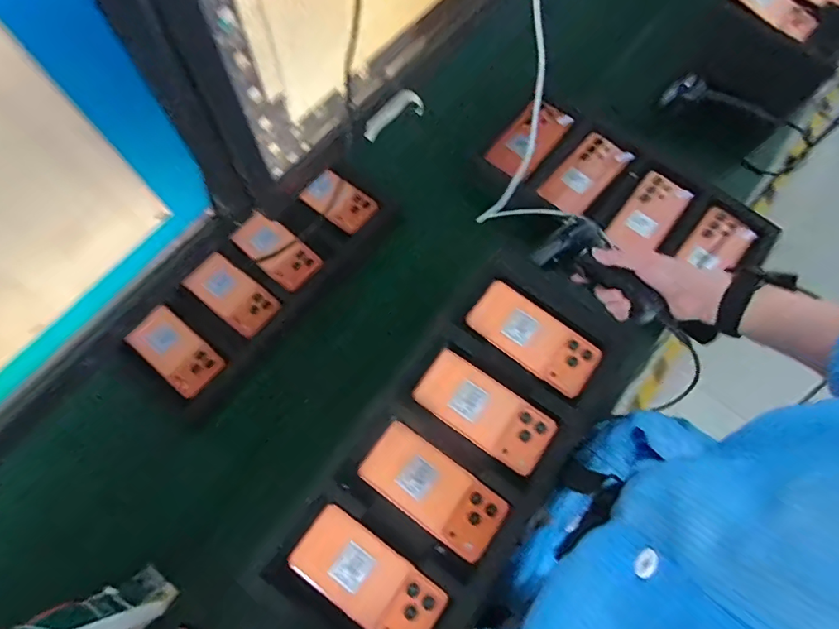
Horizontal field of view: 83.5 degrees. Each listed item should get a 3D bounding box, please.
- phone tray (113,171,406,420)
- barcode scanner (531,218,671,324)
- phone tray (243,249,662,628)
[{"bbox_3d":[-0.250,-0.059,0.758,0.200,0.031,0.466,37,74,11],"label":"phone tray"},{"bbox_3d":[0.230,-0.059,0.590,0.075,0.055,0.167,-42,69,-14],"label":"barcode scanner"},{"bbox_3d":[0.050,0.159,0.547,0.221,0.023,0.502,36,74,9],"label":"phone tray"}]

